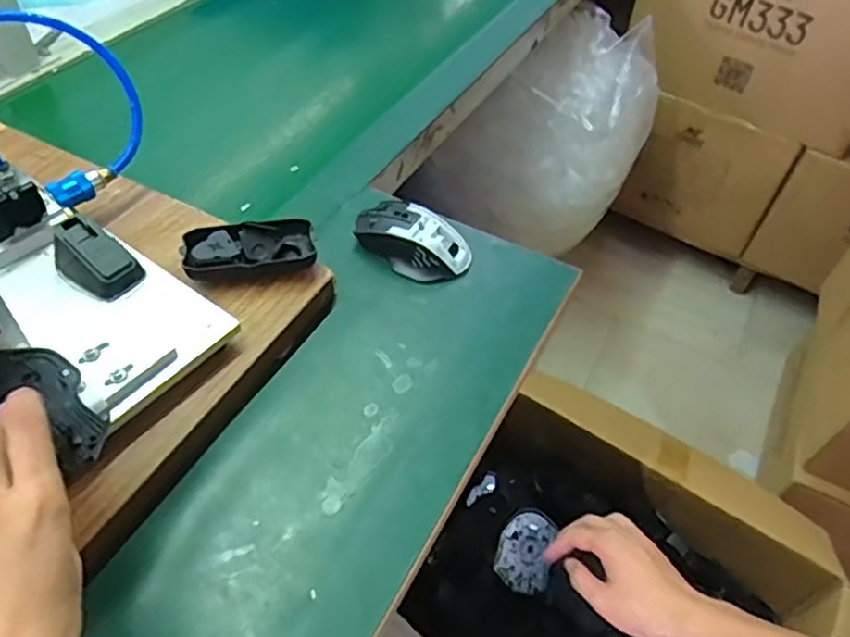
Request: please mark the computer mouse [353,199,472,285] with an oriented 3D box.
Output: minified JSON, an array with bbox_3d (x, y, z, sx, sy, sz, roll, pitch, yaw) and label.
[{"bbox_3d":[-0.011,-0.078,0.637,0.109,0.035,0.063,30,53,19],"label":"computer mouse"}]

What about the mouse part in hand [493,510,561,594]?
[{"bbox_3d":[0.130,0.293,0.842,0.071,0.020,0.106,8,48,26],"label":"mouse part in hand"}]

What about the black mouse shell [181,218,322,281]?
[{"bbox_3d":[-0.150,-0.058,0.575,0.107,0.031,0.040,-12,52,-15],"label":"black mouse shell"}]

